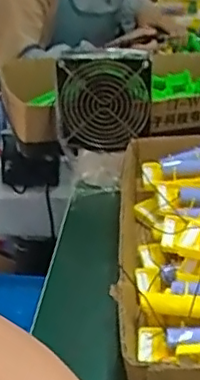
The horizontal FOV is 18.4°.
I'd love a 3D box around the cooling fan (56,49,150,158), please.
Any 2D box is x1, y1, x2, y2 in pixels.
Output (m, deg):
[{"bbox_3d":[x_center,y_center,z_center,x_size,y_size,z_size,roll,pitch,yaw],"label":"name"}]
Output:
[{"bbox_3d":[0.005,-0.114,0.797,0.125,0.129,0.046,-2,8,7],"label":"cooling fan"}]

